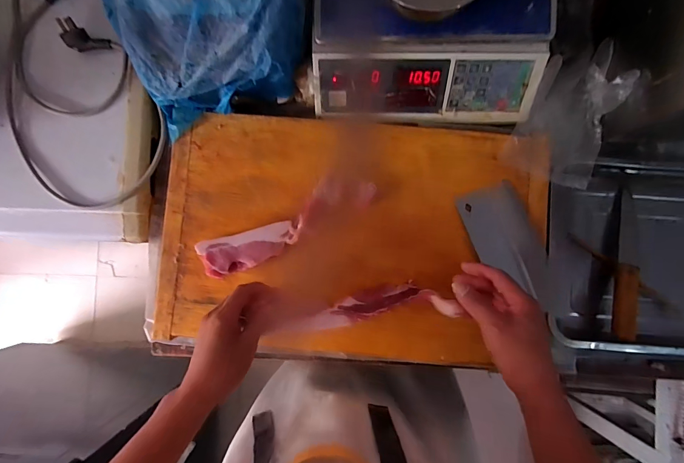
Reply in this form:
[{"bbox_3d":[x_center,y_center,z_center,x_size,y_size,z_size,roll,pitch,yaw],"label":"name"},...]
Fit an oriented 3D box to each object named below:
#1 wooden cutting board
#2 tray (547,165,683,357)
[{"bbox_3d":[0.012,0.012,0.519,0.569,0.023,0.361,4,88,2],"label":"wooden cutting board"},{"bbox_3d":[0.509,0.055,0.540,0.398,0.071,0.290,4,88,2],"label":"tray"}]

